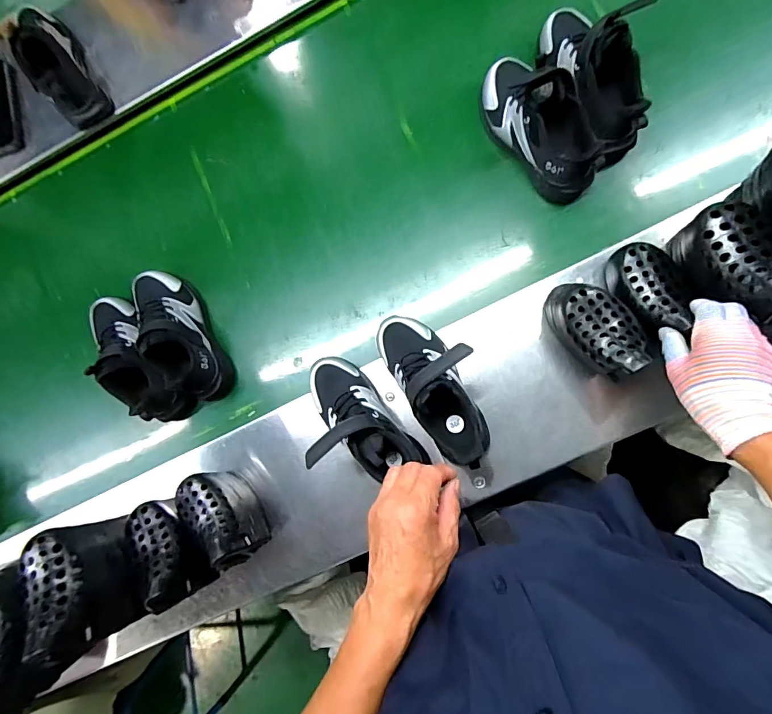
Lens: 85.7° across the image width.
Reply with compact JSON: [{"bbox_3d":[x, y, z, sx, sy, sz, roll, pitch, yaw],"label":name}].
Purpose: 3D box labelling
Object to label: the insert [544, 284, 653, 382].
[{"bbox_3d":[0.248,-0.036,0.481,0.074,0.045,0.117,-45,82,3],"label":"insert"}]

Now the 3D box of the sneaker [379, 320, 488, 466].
[{"bbox_3d":[0.062,0.028,0.524,0.100,0.107,0.201,-33,82,6],"label":"sneaker"}]

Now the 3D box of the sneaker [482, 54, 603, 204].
[{"bbox_3d":[0.202,-0.320,0.566,0.085,0.104,0.215,-35,82,5],"label":"sneaker"}]

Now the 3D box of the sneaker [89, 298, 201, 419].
[{"bbox_3d":[-0.383,-0.002,0.621,0.084,0.119,0.213,-37,82,5],"label":"sneaker"}]

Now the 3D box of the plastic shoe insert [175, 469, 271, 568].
[{"bbox_3d":[-0.220,0.213,0.556,0.063,0.114,0.129,-40,82,5],"label":"plastic shoe insert"}]

